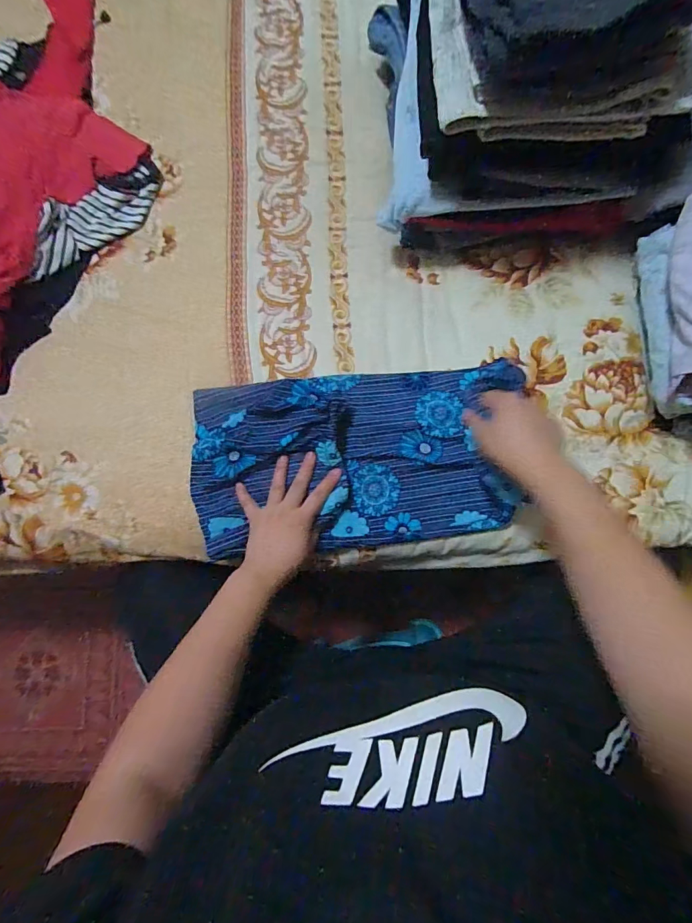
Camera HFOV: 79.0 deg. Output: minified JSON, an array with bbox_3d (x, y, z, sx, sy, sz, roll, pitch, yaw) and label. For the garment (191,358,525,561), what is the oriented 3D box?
[{"bbox_3d":[0.010,0.000,0.520,0.398,0.044,0.215,-5,82,3],"label":"garment"}]

